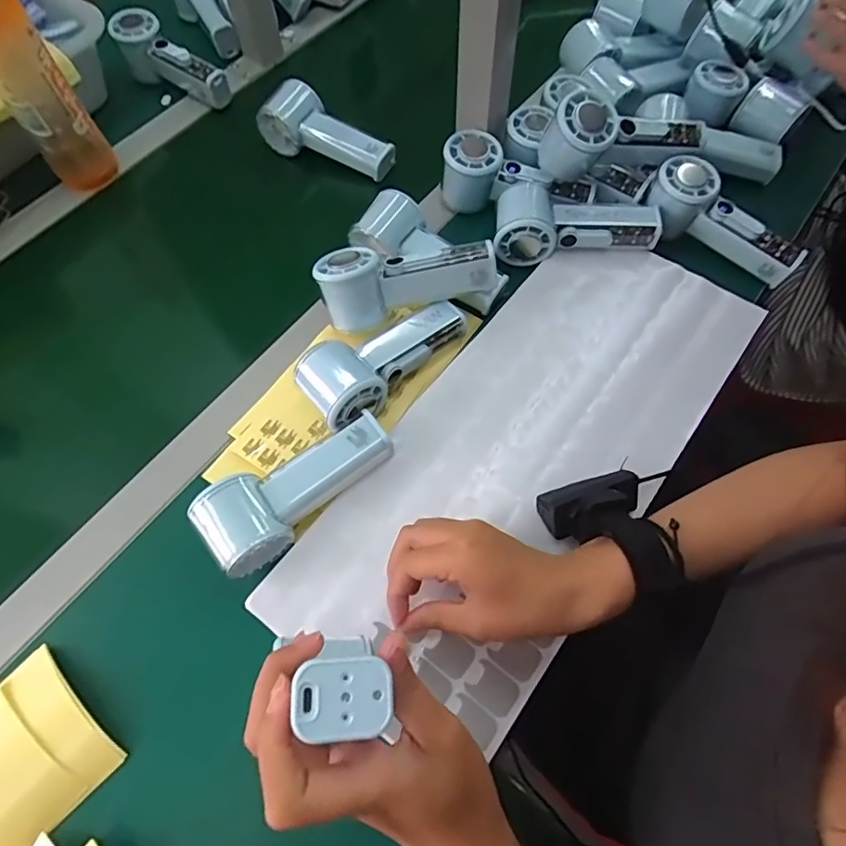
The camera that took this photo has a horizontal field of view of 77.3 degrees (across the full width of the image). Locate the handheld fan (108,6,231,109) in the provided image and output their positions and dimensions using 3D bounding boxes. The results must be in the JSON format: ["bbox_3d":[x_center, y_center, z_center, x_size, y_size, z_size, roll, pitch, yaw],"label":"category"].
[{"bbox_3d":[-0.304,-0.438,0.644,0.161,0.057,0.053,33,67,1],"label":"handheld fan"}]

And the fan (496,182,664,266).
[{"bbox_3d":[0.150,-0.193,0.515,0.156,0.058,0.066,5,62,6],"label":"fan"}]

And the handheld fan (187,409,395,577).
[{"bbox_3d":[-0.093,0.049,0.404,0.149,0.042,0.059,-35,65,-15],"label":"handheld fan"}]

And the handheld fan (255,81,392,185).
[{"bbox_3d":[-0.103,-0.320,0.594,0.151,0.054,0.049,26,65,2],"label":"handheld fan"}]

